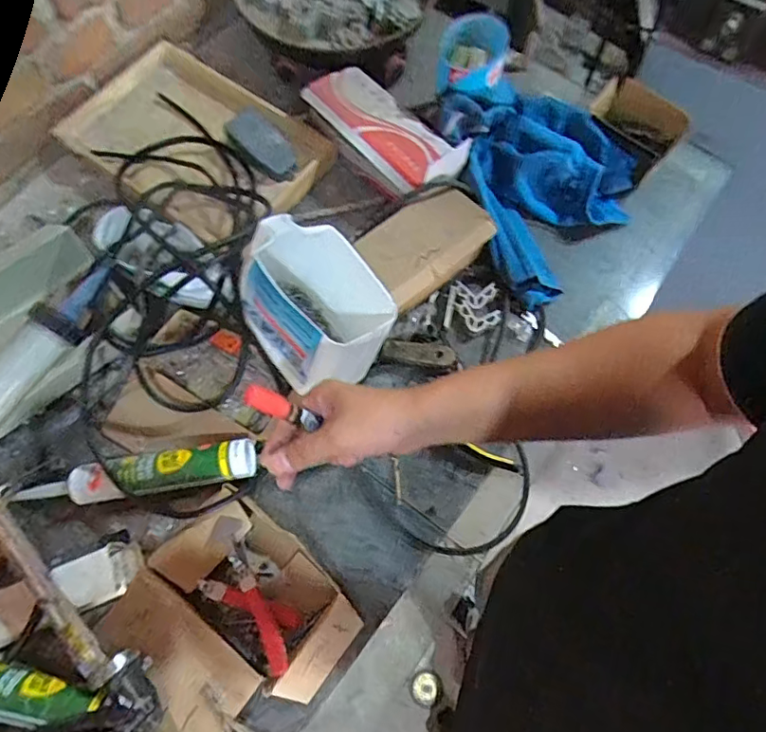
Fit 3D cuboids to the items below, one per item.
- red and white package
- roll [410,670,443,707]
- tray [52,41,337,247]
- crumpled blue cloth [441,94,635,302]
[{"bbox_3d":[0.004,-0.360,0.802,0.109,0.037,0.256,-41,73,-14],"label":"red and white package"},{"bbox_3d":[0.101,0.768,1.270,0.077,0.025,0.074,0,68,1],"label":"roll"},{"bbox_3d":[-0.293,-0.346,0.838,0.377,0.078,0.261,36,73,14],"label":"tray"},{"bbox_3d":[0.252,-0.277,0.806,0.273,0.126,0.306,-24,70,-8],"label":"crumpled blue cloth"}]

